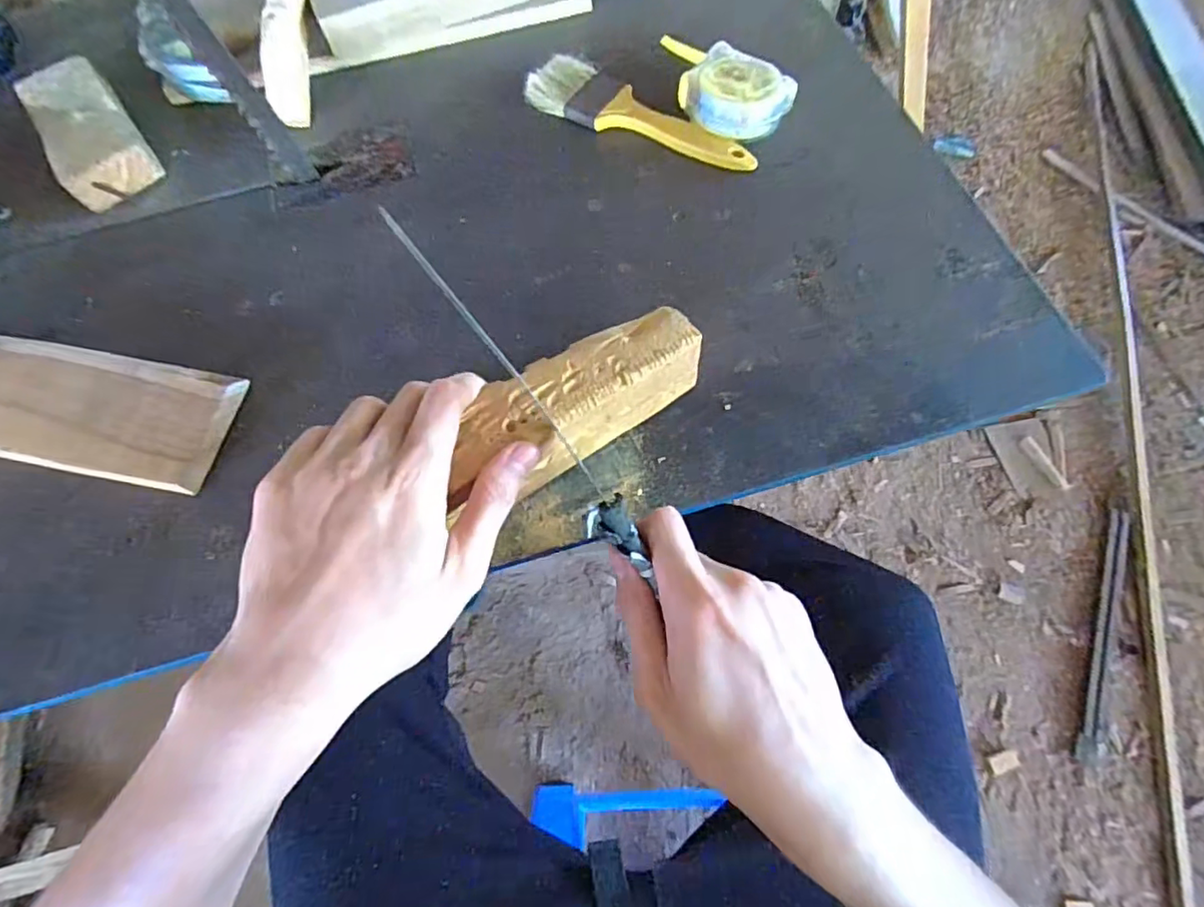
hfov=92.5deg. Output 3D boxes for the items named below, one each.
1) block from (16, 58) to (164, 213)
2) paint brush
[{"bbox_3d":[-0.384,-0.245,0.430,0.059,0.029,0.135,-33,68,-10],"label":"block"},{"bbox_3d":[0.029,-0.244,0.413,0.177,0.013,0.047,25,70,15],"label":"paint brush"}]

